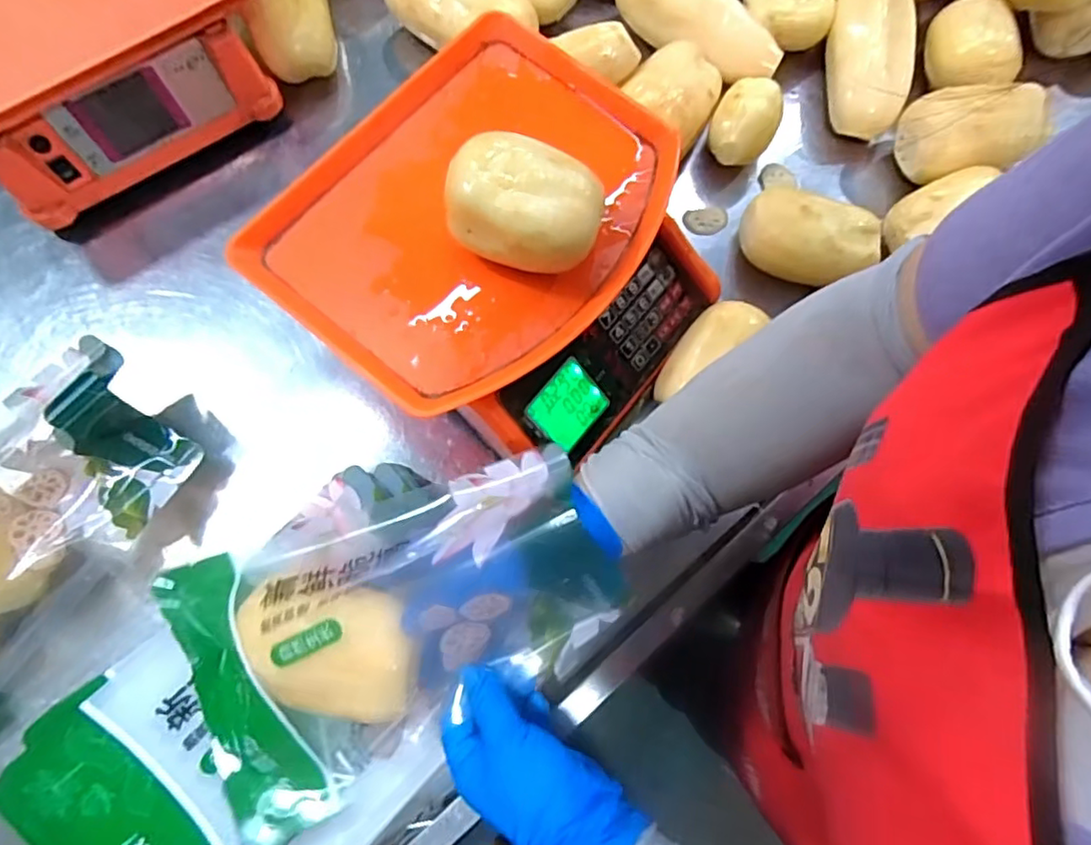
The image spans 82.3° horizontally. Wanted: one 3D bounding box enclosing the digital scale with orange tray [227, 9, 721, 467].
[{"bbox_3d":[-0.027,-0.124,0.477,0.276,0.096,0.282,39,77,8],"label":"digital scale with orange tray"}]

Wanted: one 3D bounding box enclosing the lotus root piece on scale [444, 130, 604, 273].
[{"bbox_3d":[-0.014,-0.139,0.414,0.099,0.064,0.077,19,75,3],"label":"lotus root piece on scale"}]

